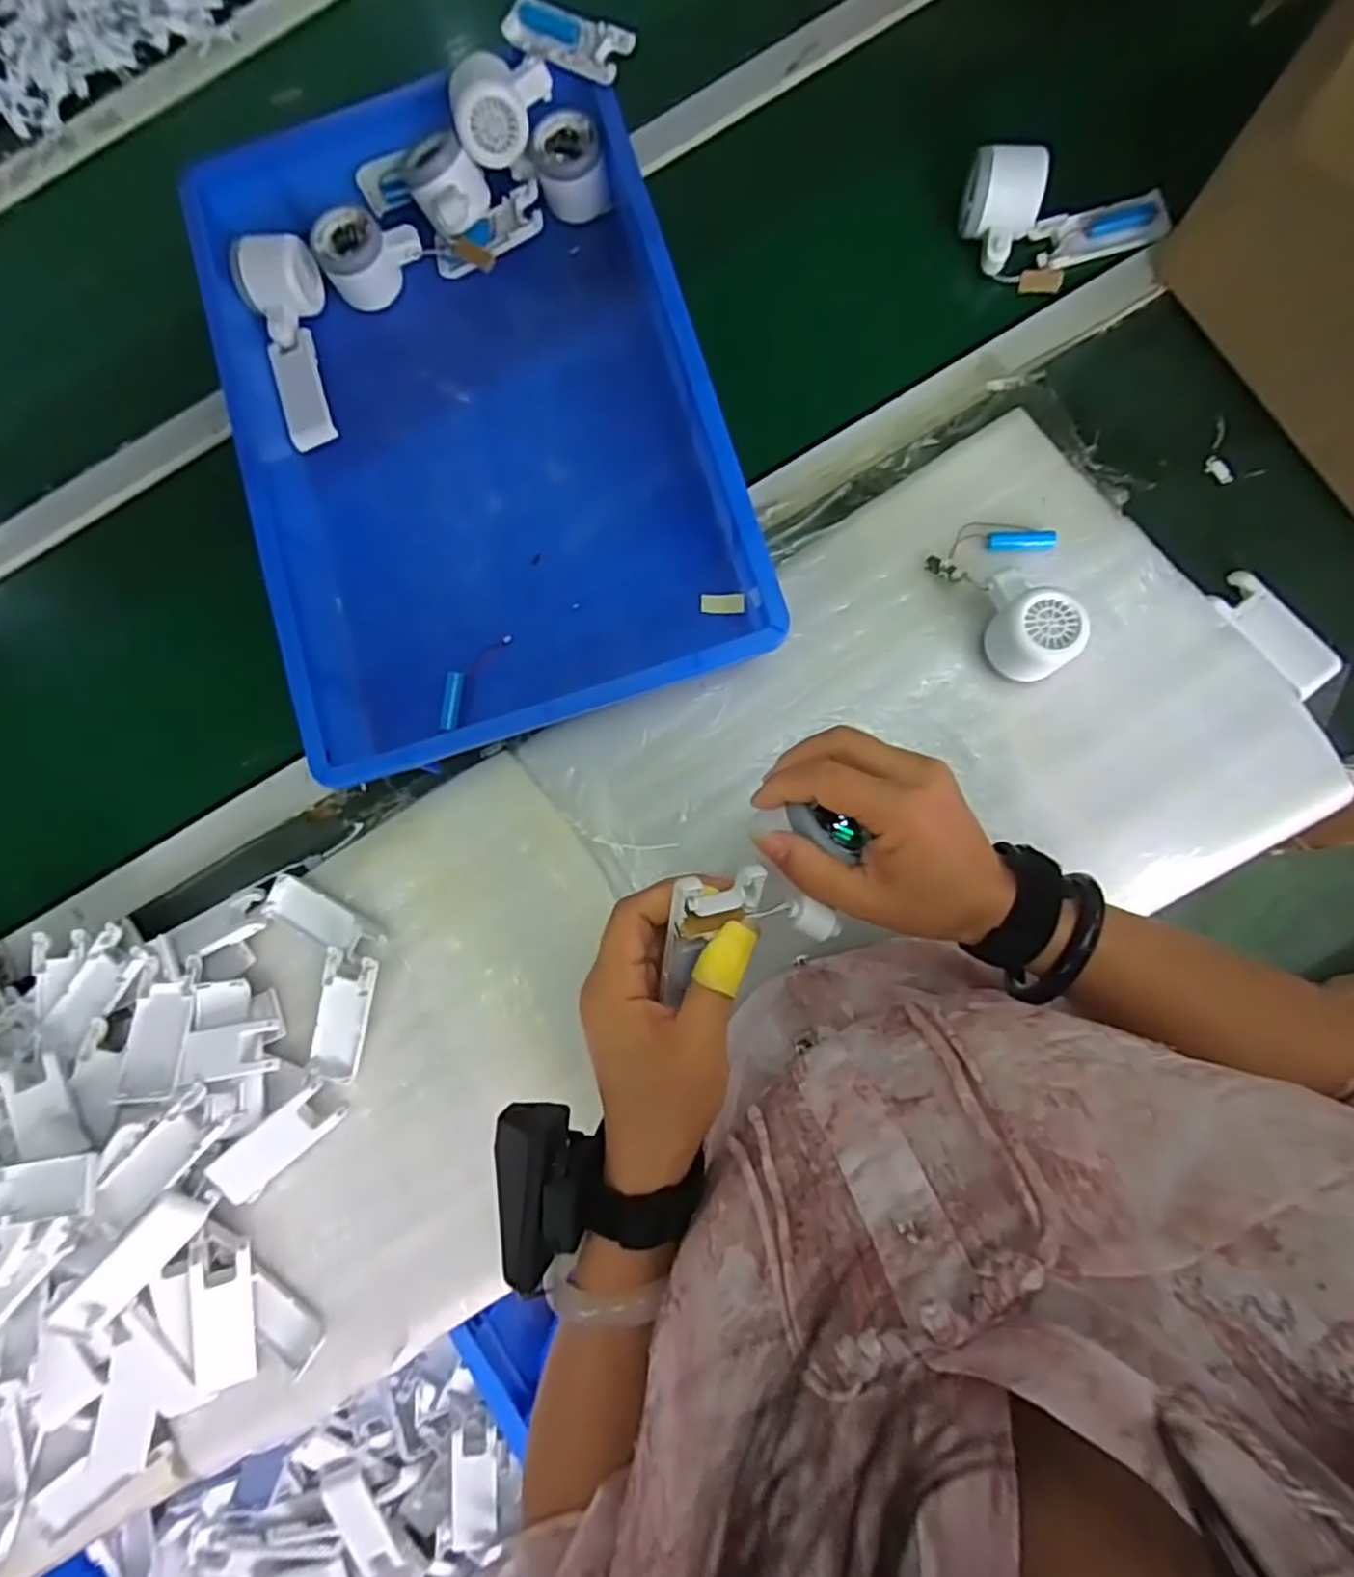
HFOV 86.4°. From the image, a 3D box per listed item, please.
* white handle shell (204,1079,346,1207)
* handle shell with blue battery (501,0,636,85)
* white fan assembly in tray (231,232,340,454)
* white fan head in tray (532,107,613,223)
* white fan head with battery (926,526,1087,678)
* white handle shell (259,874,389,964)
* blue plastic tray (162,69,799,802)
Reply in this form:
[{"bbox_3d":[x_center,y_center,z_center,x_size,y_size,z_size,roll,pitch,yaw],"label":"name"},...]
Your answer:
[{"bbox_3d":[-0.309,0.274,0.556,0.100,0.022,0.038,-43,83,-1],"label":"white handle shell"},{"bbox_3d":[-0.089,-0.594,0.570,0.104,0.015,0.050,27,87,7],"label":"handle shell with blue battery"},{"bbox_3d":[-0.329,-0.380,0.615,0.060,0.054,0.165,-12,83,3],"label":"white fan assembly in tray"},{"bbox_3d":[-0.090,-0.527,0.611,0.055,0.050,0.054,-19,83,2],"label":"white fan head in tray"},{"bbox_3d":[0.259,-0.151,0.535,0.089,0.052,0.125,-29,83,1],"label":"white fan head with battery"},{"bbox_3d":[-0.283,0.106,0.579,0.103,0.014,0.034,24,87,7],"label":"white handle shell"},{"bbox_3d":[-0.166,-0.305,0.583,0.361,0.070,0.542,-17,83,3],"label":"blue plastic tray"}]

